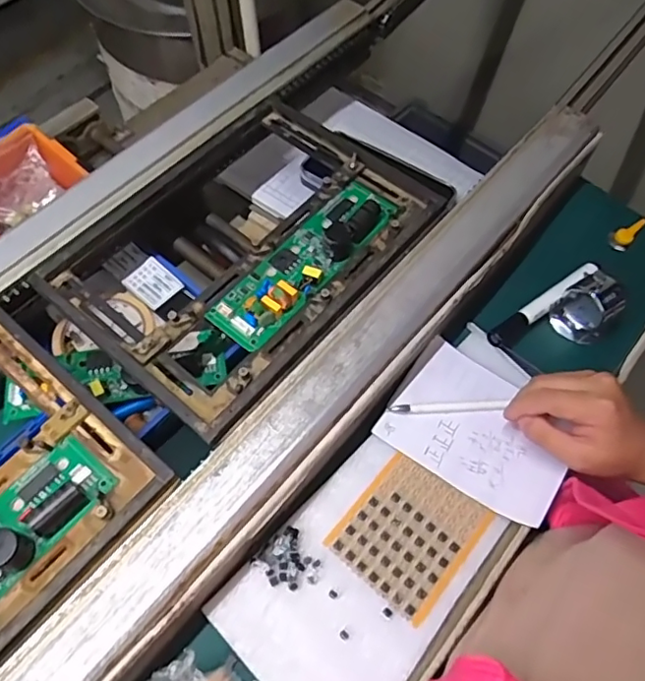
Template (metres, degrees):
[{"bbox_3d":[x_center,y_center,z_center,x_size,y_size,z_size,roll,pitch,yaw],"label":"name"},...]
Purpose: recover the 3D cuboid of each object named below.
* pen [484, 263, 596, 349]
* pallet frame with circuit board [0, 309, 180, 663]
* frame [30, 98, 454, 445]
[{"bbox_3d":[0.198,-0.035,0.499,0.132,0.020,0.017,-35,67,-17],"label":"pen"},{"bbox_3d":[-0.280,0.130,0.369,0.223,0.030,0.295,37,68,18],"label":"pallet frame with circuit board"},{"bbox_3d":[-0.063,-0.090,0.485,0.221,0.029,0.296,37,68,18],"label":"frame"}]

